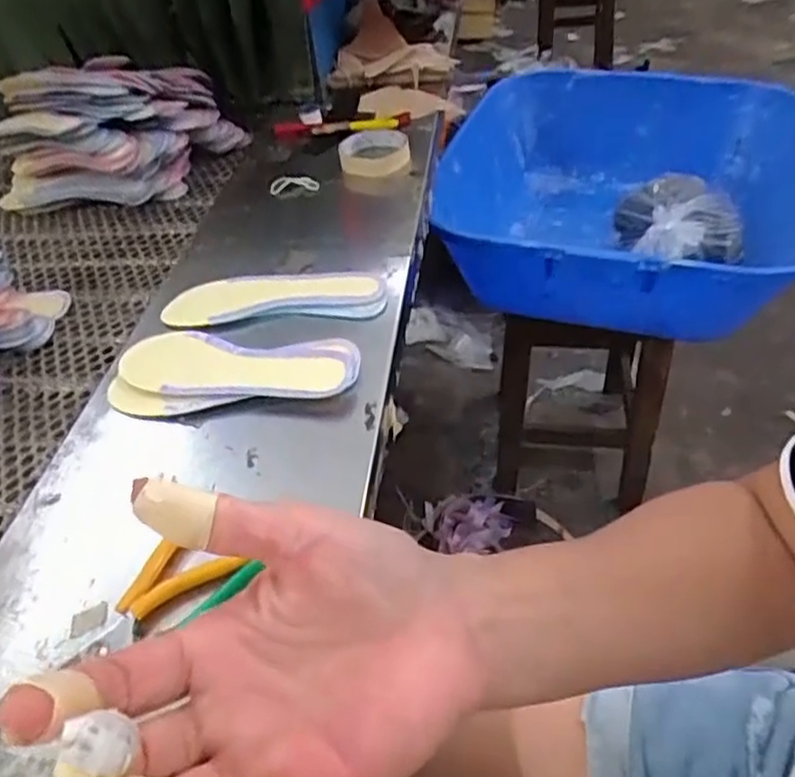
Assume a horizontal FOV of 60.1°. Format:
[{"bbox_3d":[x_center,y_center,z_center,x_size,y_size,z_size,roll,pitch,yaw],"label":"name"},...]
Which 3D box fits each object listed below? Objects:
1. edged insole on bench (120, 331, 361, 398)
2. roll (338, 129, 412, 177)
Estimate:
[{"bbox_3d":[-0.124,-0.018,0.529,0.187,0.013,0.063,2,43,10],"label":"edged insole on bench"},{"bbox_3d":[-0.027,-0.266,0.783,0.080,0.029,0.077,-7,42,1],"label":"roll"}]

